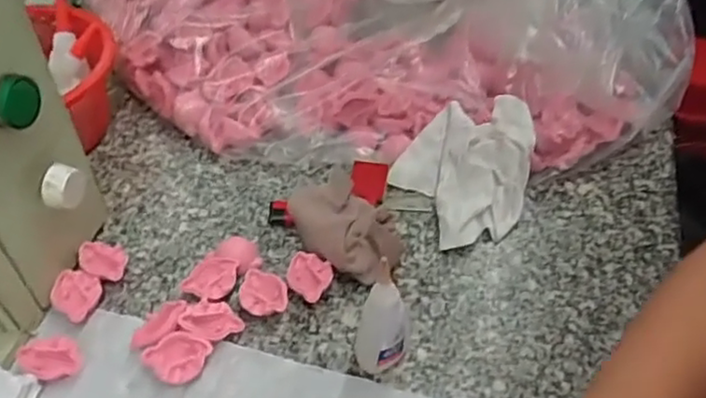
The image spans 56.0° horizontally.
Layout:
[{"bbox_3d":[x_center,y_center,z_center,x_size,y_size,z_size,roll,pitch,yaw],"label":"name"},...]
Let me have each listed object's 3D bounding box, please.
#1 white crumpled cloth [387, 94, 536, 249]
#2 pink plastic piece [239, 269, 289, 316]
[{"bbox_3d":[0.086,-0.024,0.472,0.094,0.061,0.093,-19,49,-19],"label":"white crumpled cloth"},{"bbox_3d":[-0.054,0.061,0.416,0.029,0.014,0.029,6,46,5],"label":"pink plastic piece"}]

